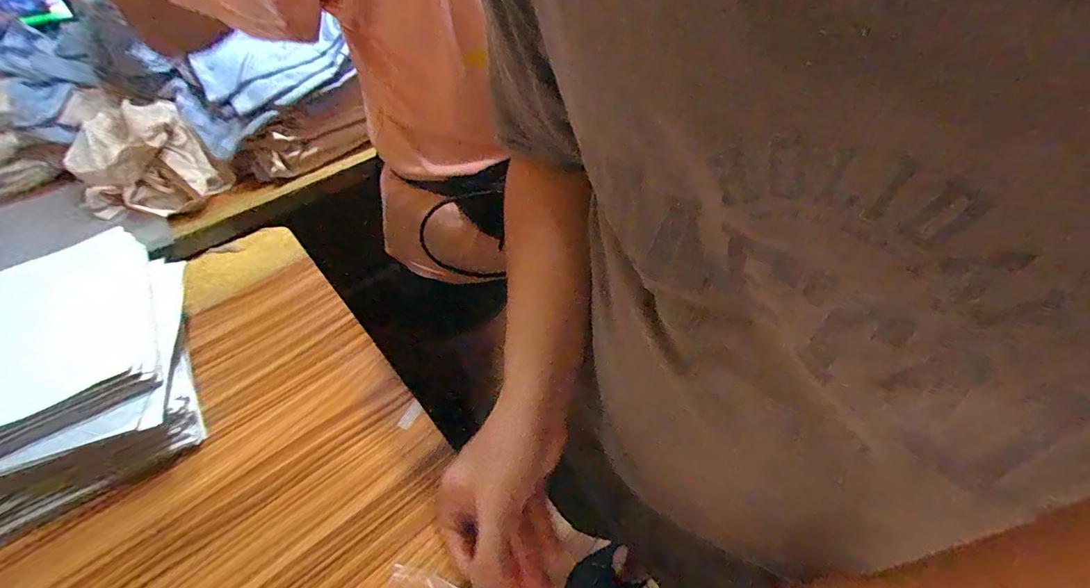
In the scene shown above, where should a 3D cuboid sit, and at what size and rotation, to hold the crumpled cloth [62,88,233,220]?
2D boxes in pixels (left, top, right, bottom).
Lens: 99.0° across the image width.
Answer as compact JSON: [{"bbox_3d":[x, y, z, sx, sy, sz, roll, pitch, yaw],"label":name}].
[{"bbox_3d":[-0.581,-0.195,0.651,0.188,0.104,0.159,31,57,25],"label":"crumpled cloth"}]

